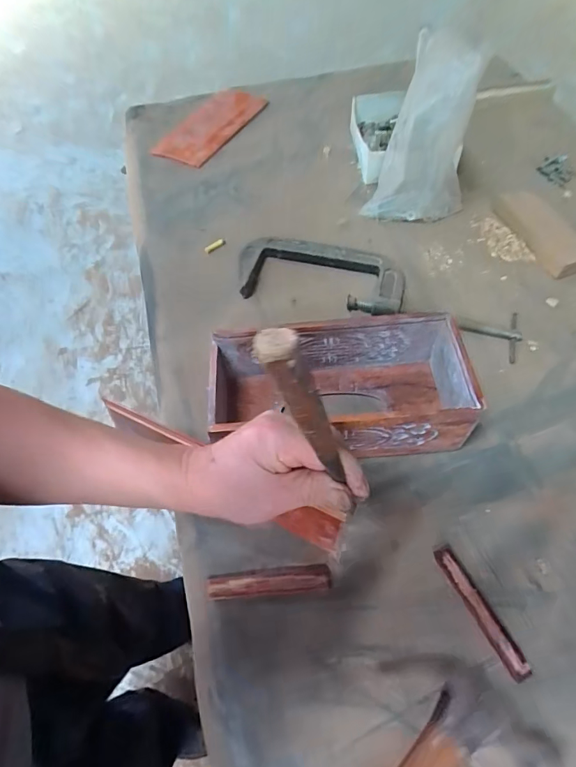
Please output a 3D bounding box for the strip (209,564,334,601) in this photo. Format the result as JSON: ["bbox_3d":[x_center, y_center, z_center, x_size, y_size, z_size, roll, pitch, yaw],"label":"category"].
[{"bbox_3d":[-0.018,0.191,0.429,0.117,0.007,0.024,-5,58,-1],"label":"strip"}]

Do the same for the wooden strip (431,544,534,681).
[{"bbox_3d":[0.174,0.205,0.406,0.020,0.008,0.117,-24,60,-12],"label":"wooden strip"}]

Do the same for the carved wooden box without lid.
[{"bbox_3d":[0.051,0.010,0.487,0.265,0.095,0.127,-3,58,0],"label":"carved wooden box without lid"}]

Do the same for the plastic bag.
[{"bbox_3d":[0.186,-0.437,0.680,0.150,0.210,0.301,3,58,4],"label":"plastic bag"}]

